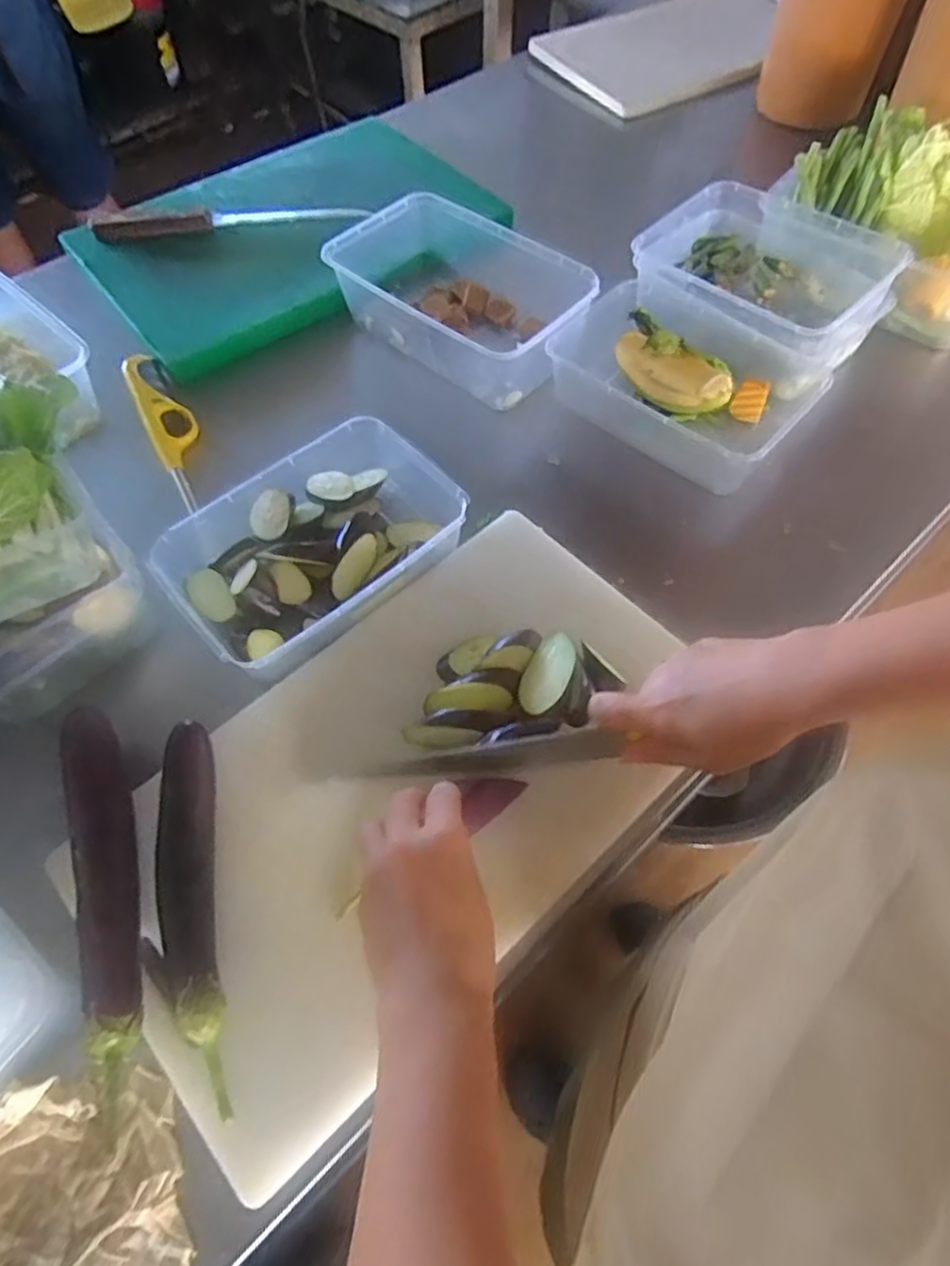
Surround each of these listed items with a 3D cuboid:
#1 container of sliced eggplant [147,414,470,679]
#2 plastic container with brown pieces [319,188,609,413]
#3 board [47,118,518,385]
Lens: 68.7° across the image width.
[{"bbox_3d":[-0.123,-0.067,0.568,0.230,0.073,0.156,-40,67,-19],"label":"container of sliced eggplant"},{"bbox_3d":[-0.019,-0.332,0.696,0.250,0.079,0.153,37,68,20],"label":"plastic container with brown pieces"},{"bbox_3d":[-0.226,-0.480,0.812,0.438,0.032,0.320,-40,68,-19],"label":"board"}]

